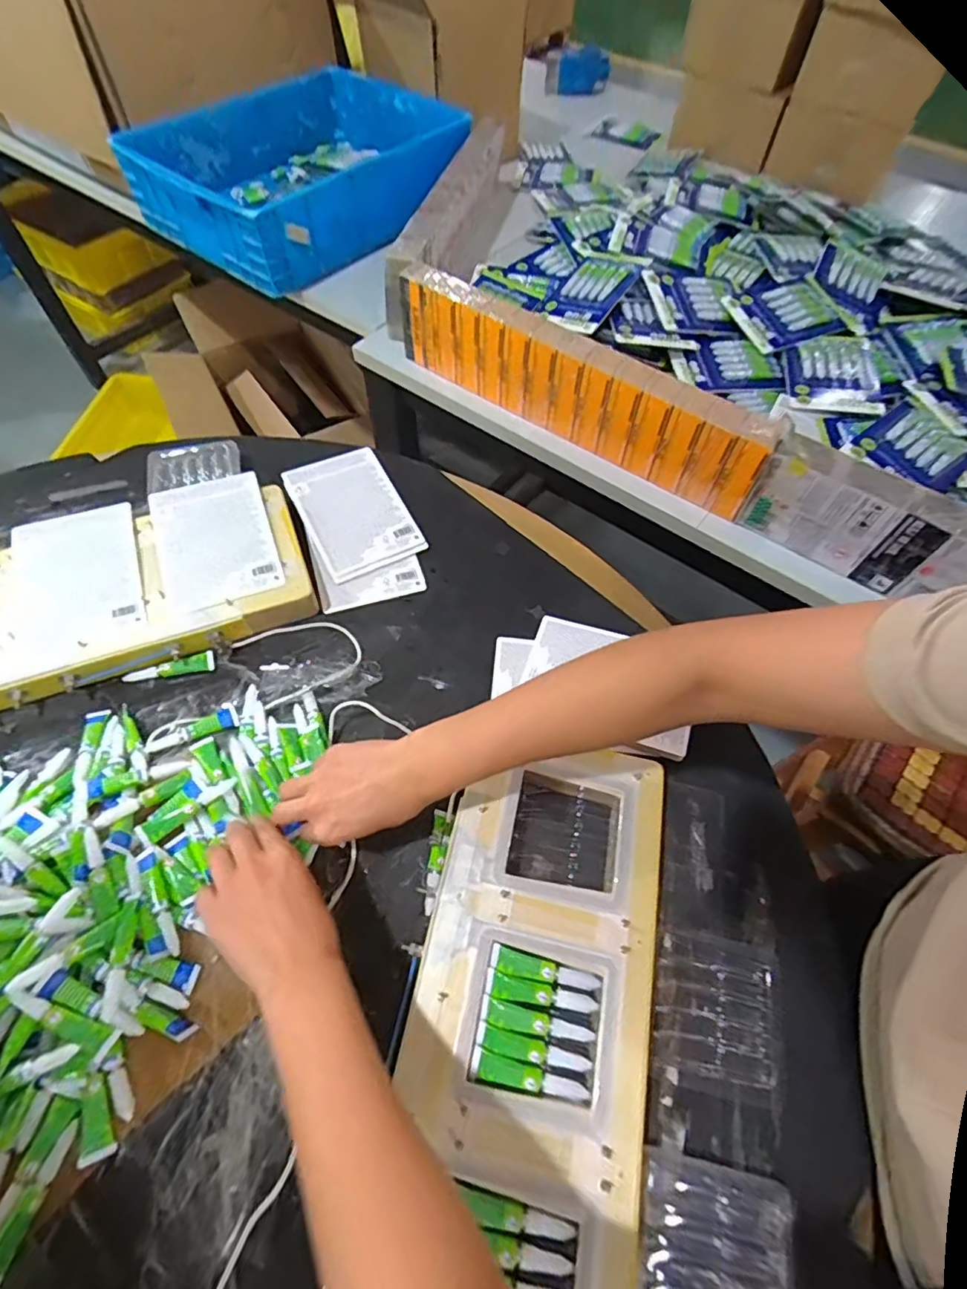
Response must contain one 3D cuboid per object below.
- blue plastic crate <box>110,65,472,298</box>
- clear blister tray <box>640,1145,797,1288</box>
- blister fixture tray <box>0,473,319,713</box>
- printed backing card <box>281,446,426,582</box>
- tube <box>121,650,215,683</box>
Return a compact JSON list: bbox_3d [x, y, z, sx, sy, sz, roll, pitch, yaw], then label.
[{"bbox_3d":[-0.311,-0.835,0.976,0.385,0.129,0.506,40,66,19],"label":"blue plastic crate"},{"bbox_3d":[0.152,0.401,0.356,0.101,0.012,0.103,13,61,4],"label":"clear blister tray"},{"bbox_3d":[-0.405,-0.052,0.567,0.428,0.032,0.198,-19,64,-14],"label":"blister fixture tray"},{"bbox_3d":[-0.159,-0.165,0.667,0.114,0.009,0.176,-25,68,-15],"label":"printed backing card"},{"bbox_3d":[-0.312,0.025,0.552,0.084,0.008,0.016,-16,62,-11],"label":"tube"}]

